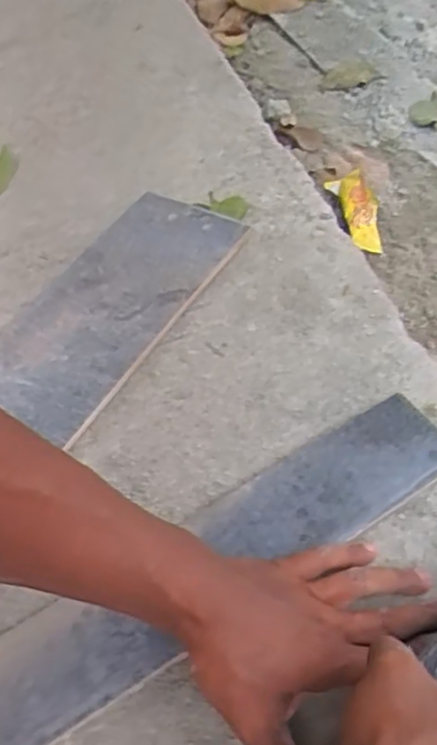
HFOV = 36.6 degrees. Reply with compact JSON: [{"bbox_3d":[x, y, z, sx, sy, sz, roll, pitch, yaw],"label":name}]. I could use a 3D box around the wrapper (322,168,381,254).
[{"bbox_3d":[0.159,-0.184,0.751,0.046,0.023,0.133,-9,52,-6],"label":"wrapper"}]

